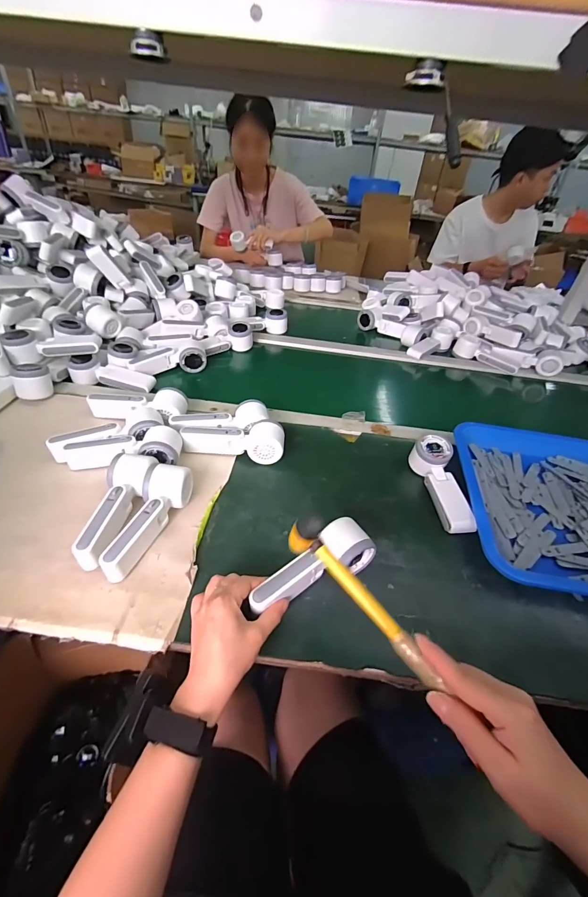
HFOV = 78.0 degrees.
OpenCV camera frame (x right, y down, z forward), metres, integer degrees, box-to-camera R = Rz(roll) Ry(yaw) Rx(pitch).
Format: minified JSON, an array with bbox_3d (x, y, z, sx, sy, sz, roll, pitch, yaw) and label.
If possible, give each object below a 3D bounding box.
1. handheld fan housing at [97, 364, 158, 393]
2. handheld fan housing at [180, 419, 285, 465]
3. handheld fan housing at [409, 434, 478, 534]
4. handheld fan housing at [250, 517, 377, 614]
[{"bbox_3d":[-0.338,-0.142,0.731,0.108,0.029,0.039,8,40,1],"label":"handheld fan housing"},{"bbox_3d":[-0.100,-0.013,0.604,0.167,0.053,0.060,2,40,-3],"label":"handheld fan housing"},{"bbox_3d":[0.228,0.051,0.560,0.058,0.049,0.166,2,40,-3],"label":"handheld fan housing"},{"bbox_3d":[0.019,0.143,0.435,0.163,0.047,0.053,-22,50,-26],"label":"handheld fan housing"}]

